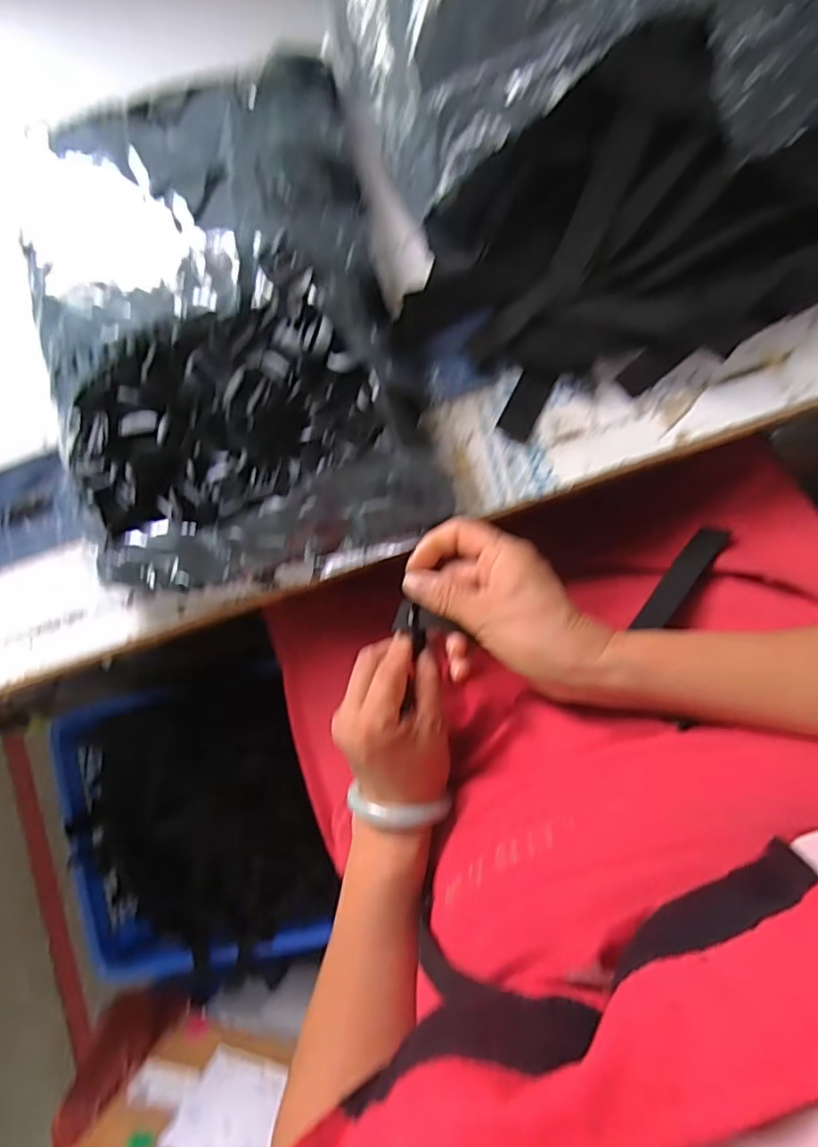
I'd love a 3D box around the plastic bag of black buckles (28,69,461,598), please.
[{"bbox_3d":[-0.136,-0.174,0.418,0.247,0.057,0.353,-15,85,7],"label":"plastic bag of black buckles"}]

